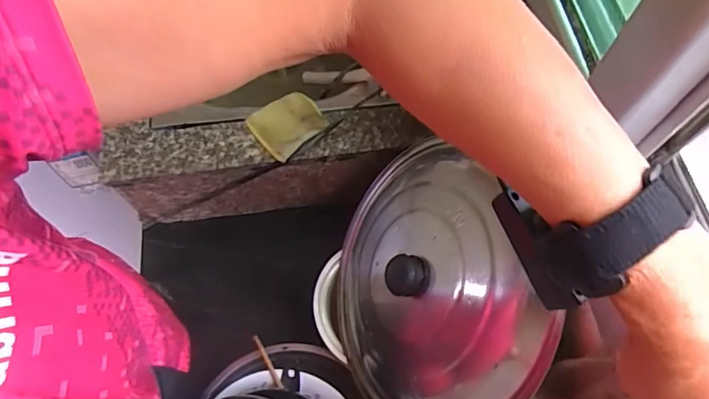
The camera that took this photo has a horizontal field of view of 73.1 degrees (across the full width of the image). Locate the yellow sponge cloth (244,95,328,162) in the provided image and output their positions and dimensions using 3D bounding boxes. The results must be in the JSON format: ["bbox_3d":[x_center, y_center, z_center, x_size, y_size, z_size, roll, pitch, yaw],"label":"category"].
[{"bbox_3d":[-0.092,-0.106,0.677,0.094,0.016,0.086,-36,70,-15],"label":"yellow sponge cloth"}]

